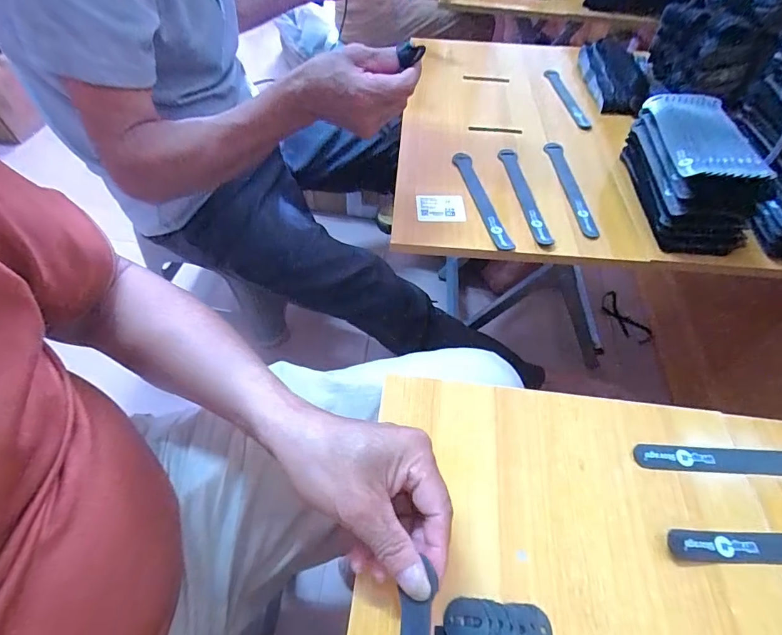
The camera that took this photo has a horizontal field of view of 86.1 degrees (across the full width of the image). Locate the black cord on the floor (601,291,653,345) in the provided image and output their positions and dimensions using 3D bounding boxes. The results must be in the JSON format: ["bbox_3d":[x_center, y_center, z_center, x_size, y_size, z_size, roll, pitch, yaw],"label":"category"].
[{"bbox_3d":[0.587,0.005,1.048,0.153,0.053,0.006,51,43,7],"label":"black cord on the floor"}]

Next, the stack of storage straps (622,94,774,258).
[{"bbox_3d":[0.363,-0.183,0.513,0.092,0.094,0.201,7,52,3],"label":"stack of storage straps"}]

